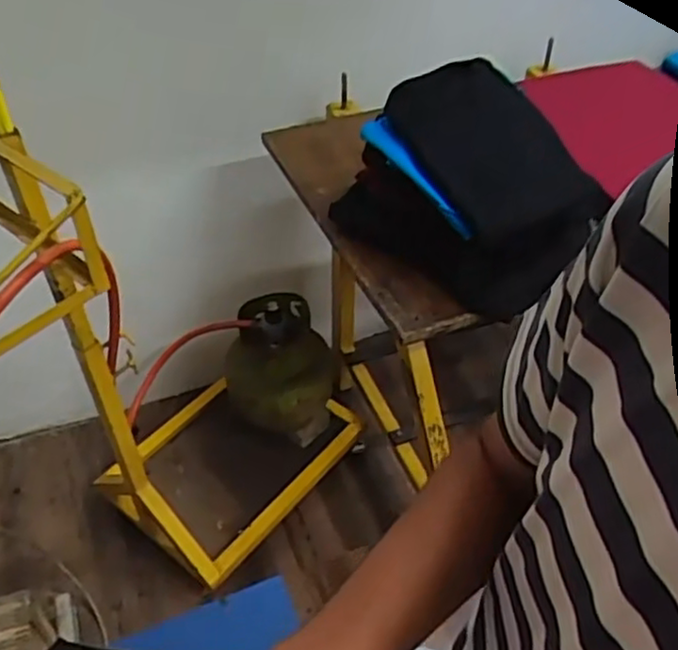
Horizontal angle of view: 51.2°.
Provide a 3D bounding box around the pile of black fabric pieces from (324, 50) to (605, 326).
[{"bbox_3d":[0.189,-0.204,1.033,0.262,0.205,0.315,-35,55,-30],"label":"pile of black fabric pieces"}]

